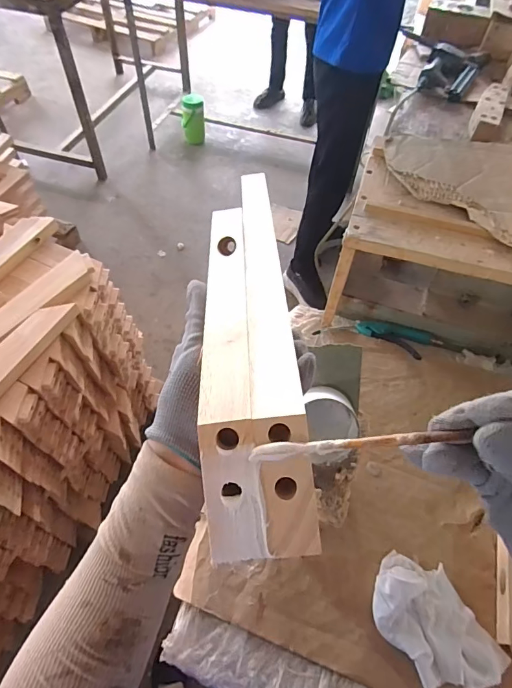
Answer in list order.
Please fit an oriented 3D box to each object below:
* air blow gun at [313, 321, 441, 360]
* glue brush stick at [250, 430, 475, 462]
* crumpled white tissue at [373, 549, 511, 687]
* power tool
[{"bbox_3d":[0.239,-0.013,0.805,0.241,0.031,0.070,13,56,6],"label":"air blow gun"},{"bbox_3d":[0.093,0.047,0.206,0.190,0.008,0.007,-6,55,5],"label":"glue brush stick"},{"bbox_3d":[0.229,0.357,0.526,0.122,0.044,0.175,-25,60,-19],"label":"crumpled white tissue"},{"bbox_3d":[0.660,-0.923,1.372,0.189,0.065,0.367,23,57,12],"label":"power tool"}]

